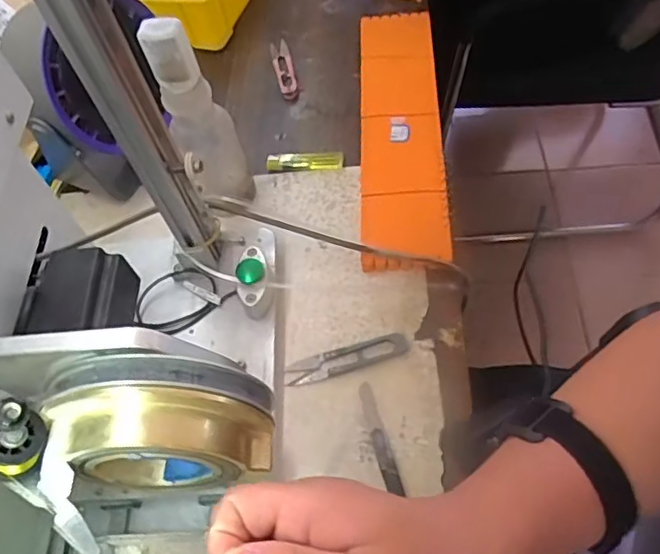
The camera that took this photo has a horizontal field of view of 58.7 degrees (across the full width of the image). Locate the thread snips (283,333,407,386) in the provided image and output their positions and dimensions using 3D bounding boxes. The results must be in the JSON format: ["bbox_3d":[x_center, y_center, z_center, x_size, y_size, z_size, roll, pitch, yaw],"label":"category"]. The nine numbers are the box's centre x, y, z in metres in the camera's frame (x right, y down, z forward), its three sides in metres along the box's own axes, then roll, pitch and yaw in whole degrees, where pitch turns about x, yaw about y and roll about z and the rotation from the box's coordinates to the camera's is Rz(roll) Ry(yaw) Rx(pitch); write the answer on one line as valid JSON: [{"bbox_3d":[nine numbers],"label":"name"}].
[{"bbox_3d":[0.015,0.067,0.482,0.102,0.011,0.021,-16,58,-3],"label":"thread snips"}]

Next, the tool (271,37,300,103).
[{"bbox_3d":[-0.053,-0.242,0.680,0.021,0.012,0.094,-15,58,-2],"label":"tool"}]

